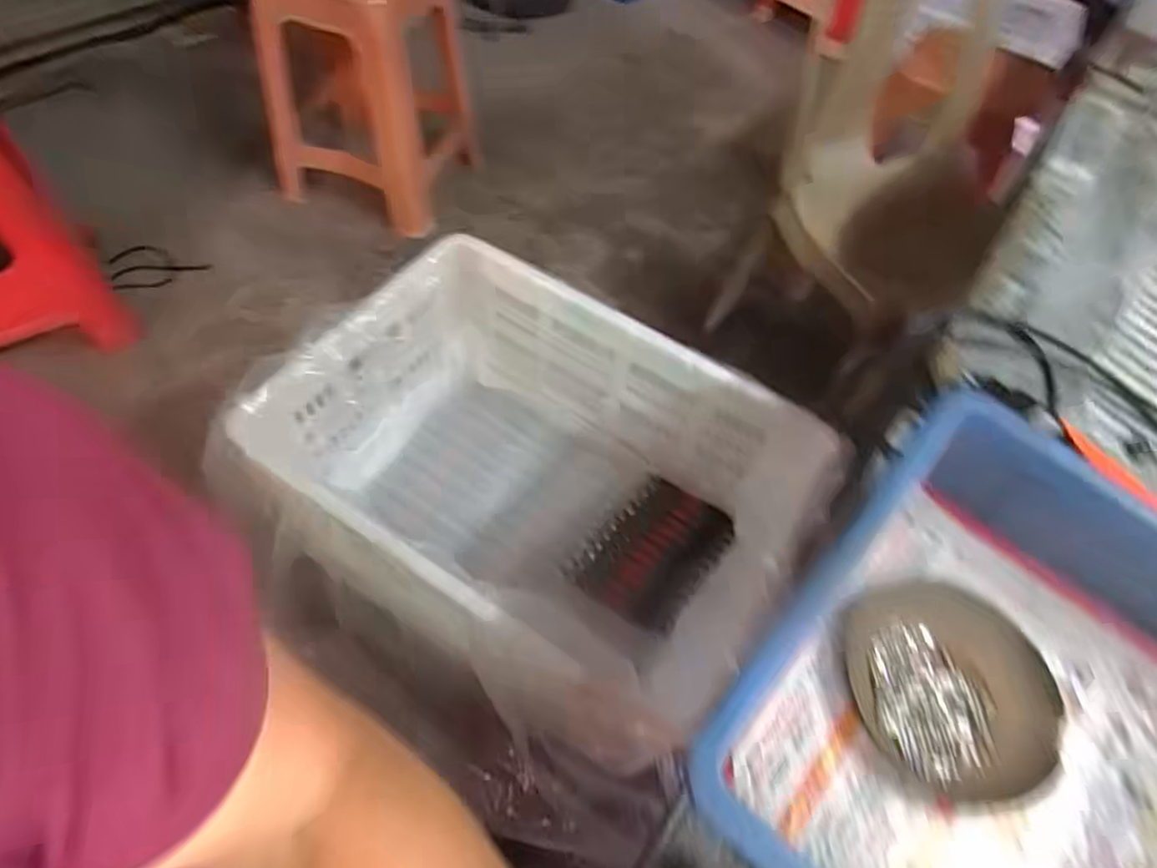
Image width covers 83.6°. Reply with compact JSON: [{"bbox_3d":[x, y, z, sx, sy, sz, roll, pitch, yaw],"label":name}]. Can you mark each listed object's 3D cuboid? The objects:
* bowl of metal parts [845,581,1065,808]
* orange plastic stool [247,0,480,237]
[{"bbox_3d":[0.203,0.140,0.356,0.106,0.023,0.108,3,56,-5],"label":"bowl of metal parts"},{"bbox_3d":[-0.423,-0.720,1.345,0.327,0.459,0.342,25,57,10],"label":"orange plastic stool"}]

